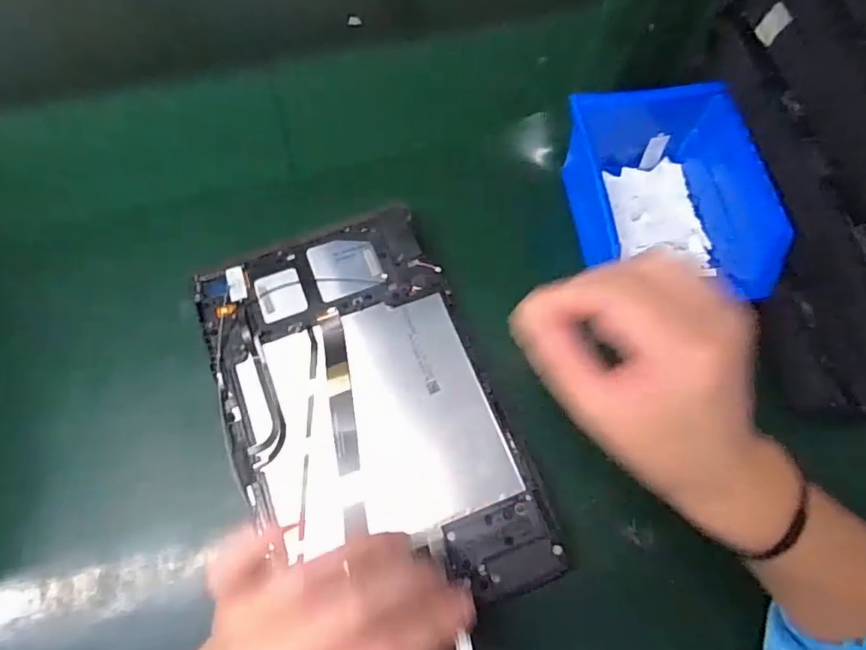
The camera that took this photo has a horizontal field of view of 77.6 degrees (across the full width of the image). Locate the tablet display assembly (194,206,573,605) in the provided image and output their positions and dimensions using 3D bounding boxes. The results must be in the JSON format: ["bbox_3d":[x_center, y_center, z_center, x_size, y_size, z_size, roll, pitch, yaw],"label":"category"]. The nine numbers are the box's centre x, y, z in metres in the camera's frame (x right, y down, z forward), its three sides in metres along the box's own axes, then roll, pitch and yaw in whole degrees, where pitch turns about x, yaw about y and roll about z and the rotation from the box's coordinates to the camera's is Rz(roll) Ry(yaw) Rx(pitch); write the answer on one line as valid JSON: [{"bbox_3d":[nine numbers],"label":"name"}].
[{"bbox_3d":[-0.040,0.046,0.311,0.147,0.009,0.231,-20,71,-8],"label":"tablet display assembly"}]

